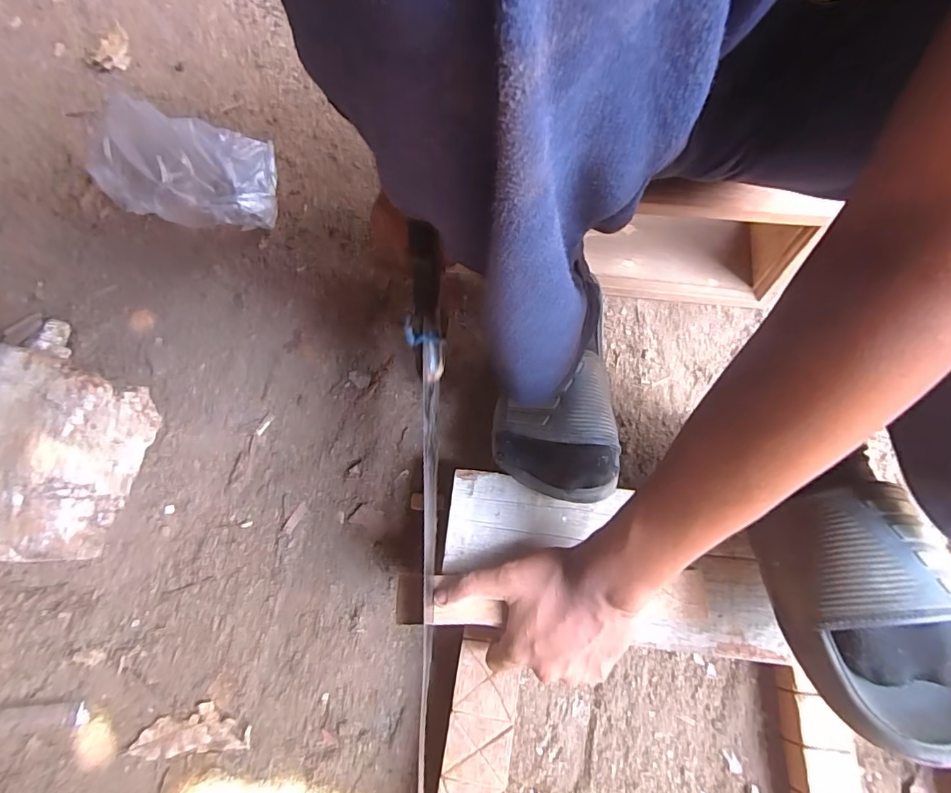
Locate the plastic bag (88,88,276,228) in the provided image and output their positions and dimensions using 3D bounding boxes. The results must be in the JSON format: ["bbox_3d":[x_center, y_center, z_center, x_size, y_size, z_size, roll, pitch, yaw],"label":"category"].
[{"bbox_3d":[-0.374,-0.309,0.646,0.205,0.108,0.176,1,66,3],"label":"plastic bag"}]

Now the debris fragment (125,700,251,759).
[{"bbox_3d":[-0.244,0.285,0.420,0.098,0.005,0.035,-6,66,0],"label":"debris fragment"}]

